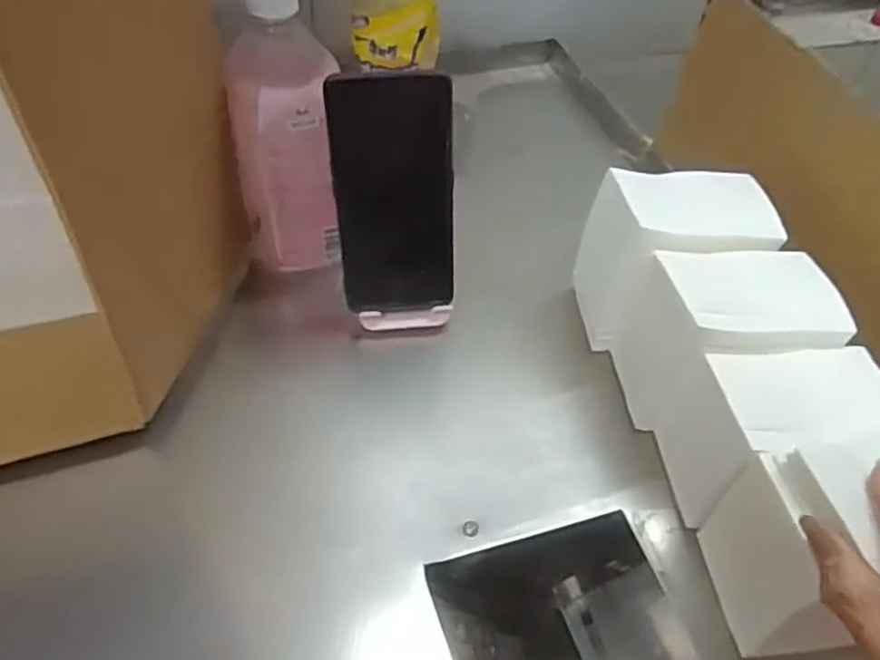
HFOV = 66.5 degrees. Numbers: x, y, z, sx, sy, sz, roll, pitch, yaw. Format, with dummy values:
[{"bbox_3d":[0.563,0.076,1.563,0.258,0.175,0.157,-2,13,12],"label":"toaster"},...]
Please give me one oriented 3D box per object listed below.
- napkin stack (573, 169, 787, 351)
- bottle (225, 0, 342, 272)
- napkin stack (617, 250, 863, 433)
[{"bbox_3d":[0.160,-0.048,0.465,0.102,0.106,0.073,-2,49,-6],"label":"napkin stack"},{"bbox_3d":[-0.108,-0.134,0.467,0.068,0.194,0.063,-8,50,-11],"label":"bottle"},{"bbox_3d":[0.178,0.004,0.428,0.109,0.102,0.079,-2,49,-7],"label":"napkin stack"}]

